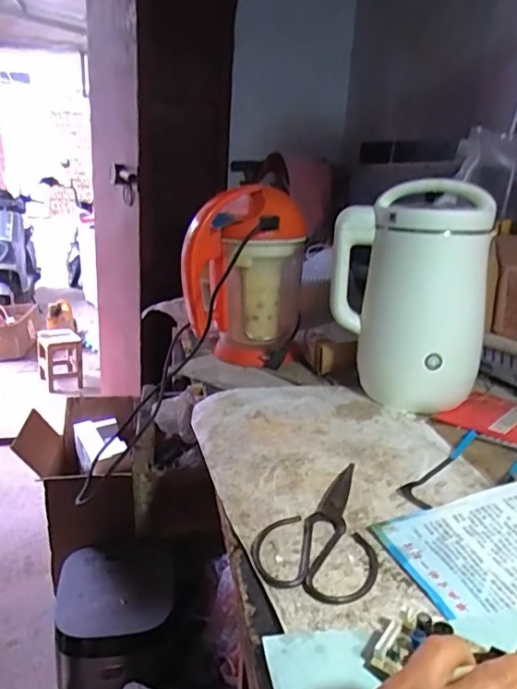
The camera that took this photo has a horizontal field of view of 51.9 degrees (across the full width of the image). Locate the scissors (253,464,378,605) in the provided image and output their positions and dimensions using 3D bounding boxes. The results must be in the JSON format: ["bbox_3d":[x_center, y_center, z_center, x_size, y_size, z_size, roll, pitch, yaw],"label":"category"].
[{"bbox_3d":[0.069,0.165,0.496,0.102,0.005,0.189,11,22,23],"label":"scissors"}]

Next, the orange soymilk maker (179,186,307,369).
[{"bbox_3d":[-0.026,-0.124,0.927,0.201,0.265,0.176,3,20,4],"label":"orange soymilk maker"}]

